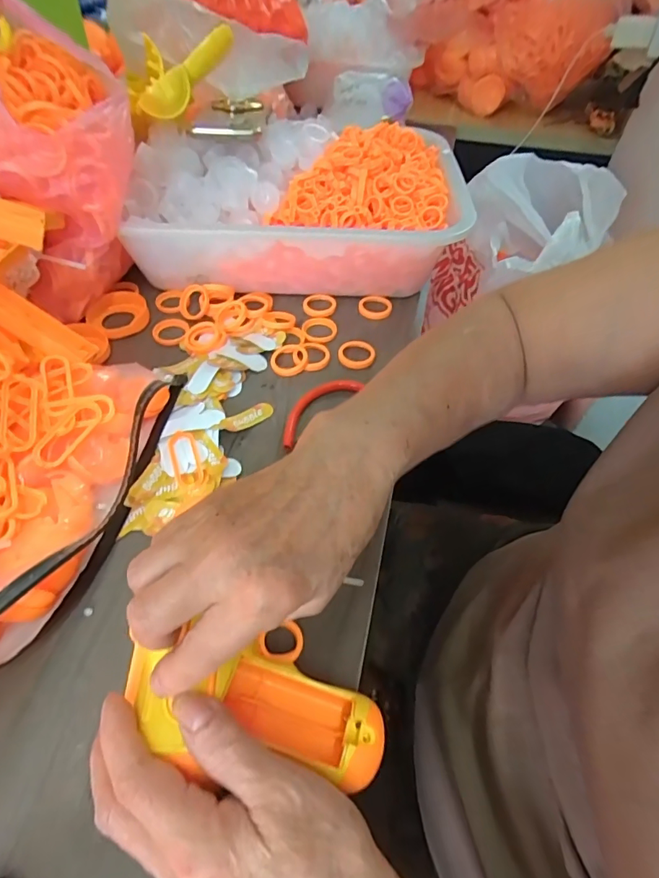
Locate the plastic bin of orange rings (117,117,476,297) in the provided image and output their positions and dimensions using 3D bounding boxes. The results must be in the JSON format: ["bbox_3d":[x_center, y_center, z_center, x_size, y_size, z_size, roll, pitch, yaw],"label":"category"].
[{"bbox_3d":[-0.029,-0.249,0.509,0.335,0.108,0.212,3,51,0],"label":"plastic bin of orange rings"}]

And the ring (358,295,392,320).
[{"bbox_3d":[0.049,-0.141,0.490,0.032,0.008,0.033,1,51,-1],"label":"ring"}]

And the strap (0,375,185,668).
[{"bbox_3d":[-0.157,0.033,0.300,0.041,0.062,0.267,13,51,9],"label":"strap"}]

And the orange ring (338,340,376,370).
[{"bbox_3d":[0.026,-0.082,0.442,0.036,0.004,0.036,1,51,-1],"label":"orange ring"}]

